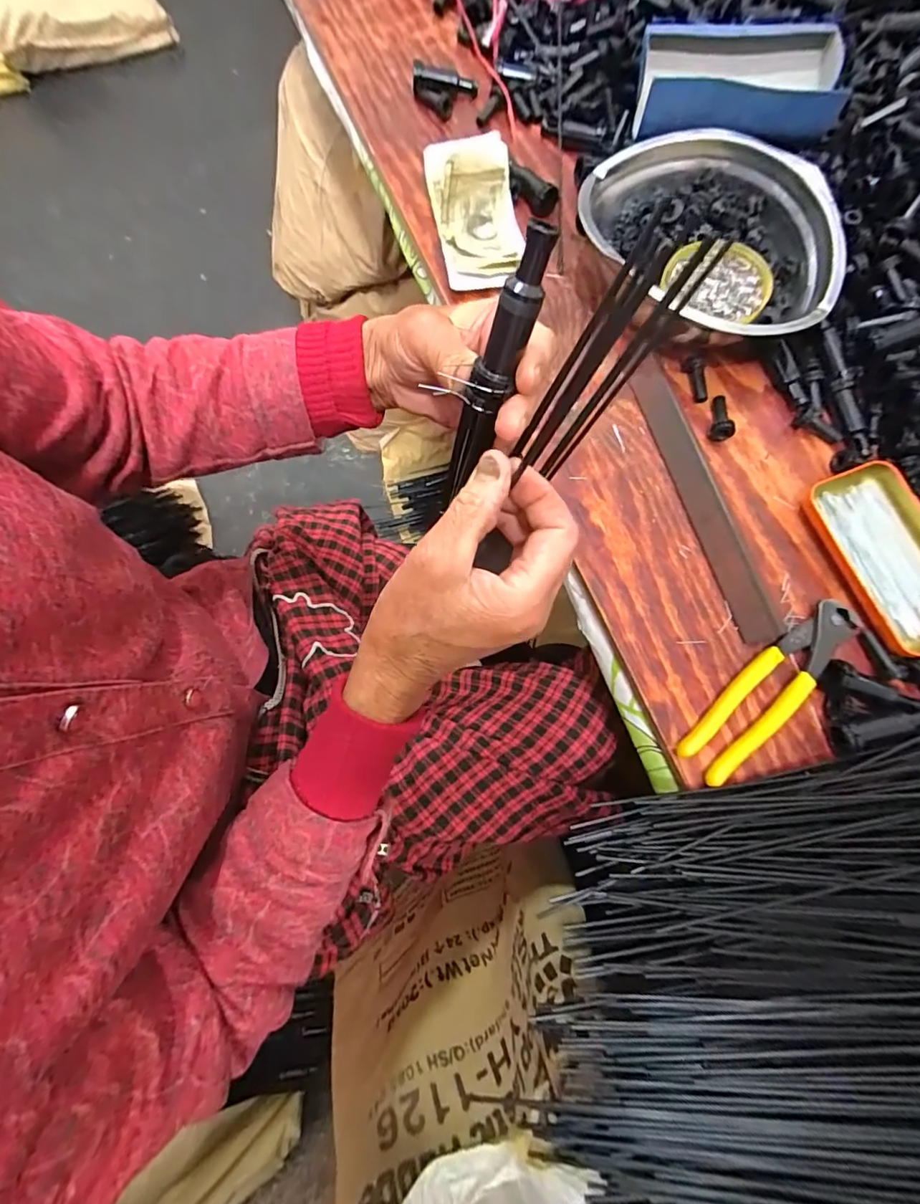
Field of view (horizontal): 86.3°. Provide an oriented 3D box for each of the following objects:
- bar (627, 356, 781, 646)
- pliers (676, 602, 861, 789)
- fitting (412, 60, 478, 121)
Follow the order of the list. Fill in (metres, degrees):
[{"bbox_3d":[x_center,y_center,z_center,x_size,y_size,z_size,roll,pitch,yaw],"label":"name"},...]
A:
[{"bbox_3d":[0.192,-0.085,0.390,0.030,0.010,0.243,-17,76,-5],"label":"bar"},{"bbox_3d":[0.222,0.060,0.351,0.163,0.012,0.038,-41,79,-10],"label":"pliers"},{"bbox_3d":[-0.021,-0.521,0.500,0.068,0.016,0.050,18,76,4],"label":"fitting"}]

